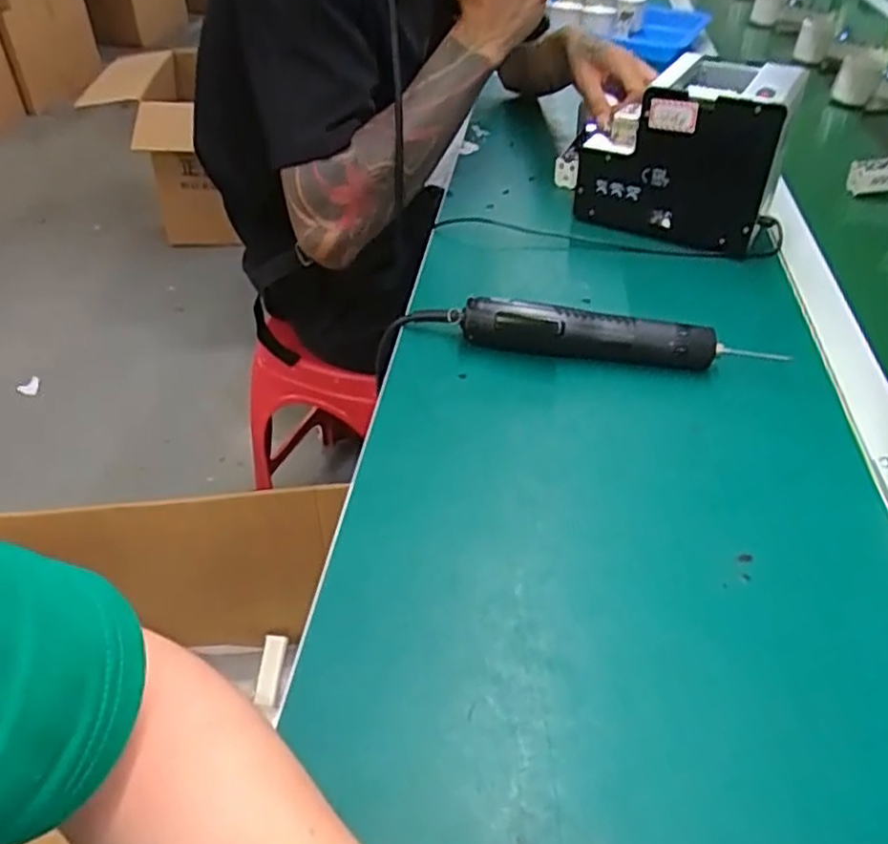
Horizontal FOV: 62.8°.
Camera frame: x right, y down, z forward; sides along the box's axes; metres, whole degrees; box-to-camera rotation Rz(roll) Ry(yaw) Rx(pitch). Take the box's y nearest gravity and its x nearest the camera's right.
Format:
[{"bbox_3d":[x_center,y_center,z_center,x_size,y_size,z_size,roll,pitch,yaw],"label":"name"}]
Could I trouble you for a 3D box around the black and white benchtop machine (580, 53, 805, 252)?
[{"bbox_3d":[0.251,-0.282,0.748,0.194,0.142,0.155,18,44,19],"label":"black and white benchtop machine"}]

